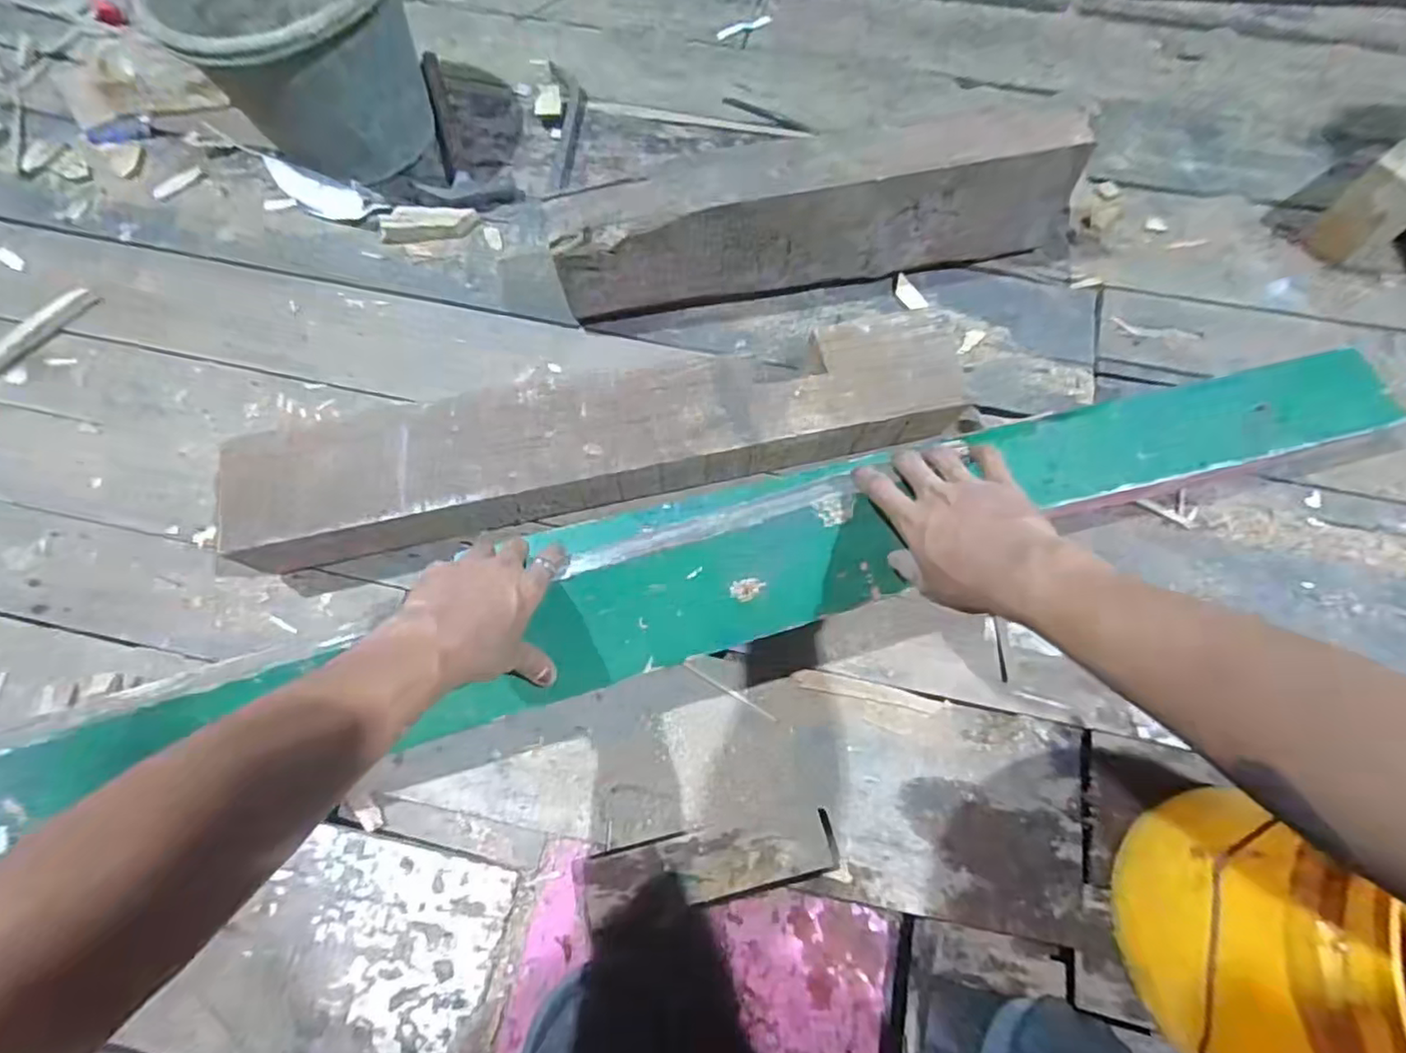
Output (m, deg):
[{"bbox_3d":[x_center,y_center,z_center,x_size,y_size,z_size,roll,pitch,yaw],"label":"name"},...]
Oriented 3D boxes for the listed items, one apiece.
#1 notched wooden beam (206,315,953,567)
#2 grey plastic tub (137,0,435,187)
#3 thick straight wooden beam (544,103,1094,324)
[{"bbox_3d":[-0.082,-0.082,0.643,0.719,0.097,0.127,-13,69,-6],"label":"notched wooden beam"},{"bbox_3d":[-0.453,-0.550,0.768,0.243,0.214,0.243,0,68,0],"label":"grey plastic tub"},{"bbox_3d":[0.135,-0.334,0.710,0.583,0.159,0.079,-9,69,-4],"label":"thick straight wooden beam"}]

